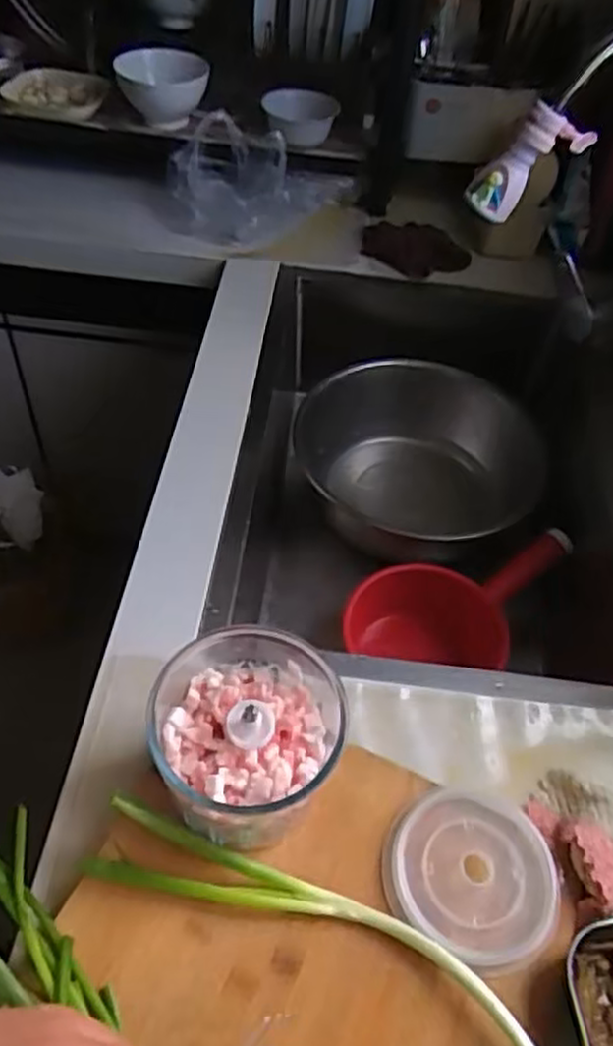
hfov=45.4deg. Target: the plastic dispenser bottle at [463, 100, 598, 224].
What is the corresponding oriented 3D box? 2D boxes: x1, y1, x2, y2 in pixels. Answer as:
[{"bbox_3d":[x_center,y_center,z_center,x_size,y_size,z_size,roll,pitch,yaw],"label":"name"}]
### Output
[{"bbox_3d":[0.202,-0.334,0.681,0.058,0.112,0.037,25,38,-39],"label":"plastic dispenser bottle"}]

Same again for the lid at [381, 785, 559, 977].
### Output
[{"bbox_3d":[0.111,0.226,0.484,0.111,0.012,0.112,28,53,17],"label":"lid"}]

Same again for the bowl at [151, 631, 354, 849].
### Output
[{"bbox_3d":[-0.038,0.145,0.475,0.119,0.113,0.119,3,50,-3],"label":"bowl"}]

